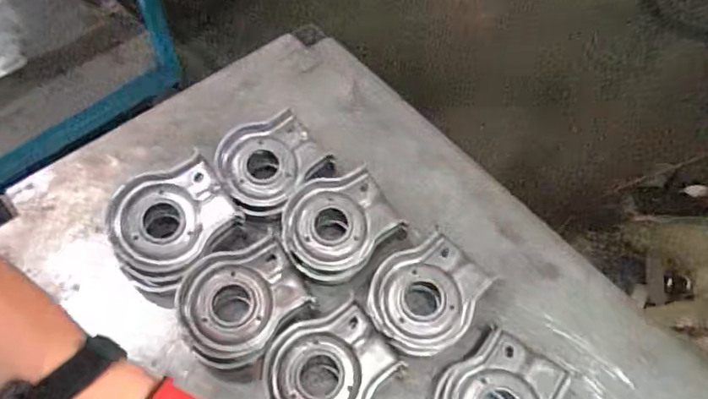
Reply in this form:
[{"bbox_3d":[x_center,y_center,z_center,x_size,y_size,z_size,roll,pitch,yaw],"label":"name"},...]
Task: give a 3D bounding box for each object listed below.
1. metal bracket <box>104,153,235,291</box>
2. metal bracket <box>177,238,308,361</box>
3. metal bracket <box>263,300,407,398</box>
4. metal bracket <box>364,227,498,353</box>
[{"bbox_3d":[-0.191,0.023,0.564,0.126,0.025,0.110,-30,94,-26],"label":"metal bracket"},{"bbox_3d":[-0.114,0.102,0.539,0.127,0.033,0.097,-25,66,-17],"label":"metal bracket"},{"bbox_3d":[-0.025,0.166,0.522,0.118,0.045,0.101,-38,70,-22],"label":"metal bracket"},{"bbox_3d":[0.078,0.103,0.561,0.128,0.045,0.106,-34,69,-21],"label":"metal bracket"}]

